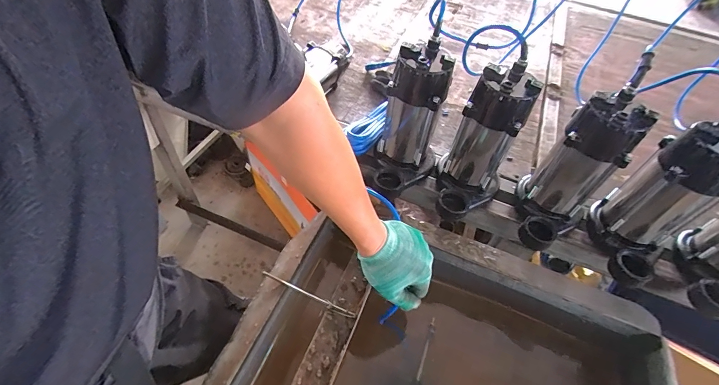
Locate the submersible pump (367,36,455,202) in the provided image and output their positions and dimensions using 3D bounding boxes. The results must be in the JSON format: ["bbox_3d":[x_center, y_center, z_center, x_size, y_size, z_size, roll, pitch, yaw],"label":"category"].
[{"bbox_3d":[0.088,-0.118,0.620,0.110,0.252,0.175,22,52,12],"label":"submersible pump"}]

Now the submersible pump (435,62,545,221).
[{"bbox_3d":[0.200,-0.074,0.588,0.111,0.238,0.150,27,53,15],"label":"submersible pump"}]

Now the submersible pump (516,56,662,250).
[{"bbox_3d":[0.341,-0.033,0.557,0.091,0.234,0.149,22,52,12],"label":"submersible pump"}]

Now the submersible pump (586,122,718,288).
[{"bbox_3d":[0.463,0.022,0.535,0.106,0.228,0.142,22,52,12],"label":"submersible pump"}]

